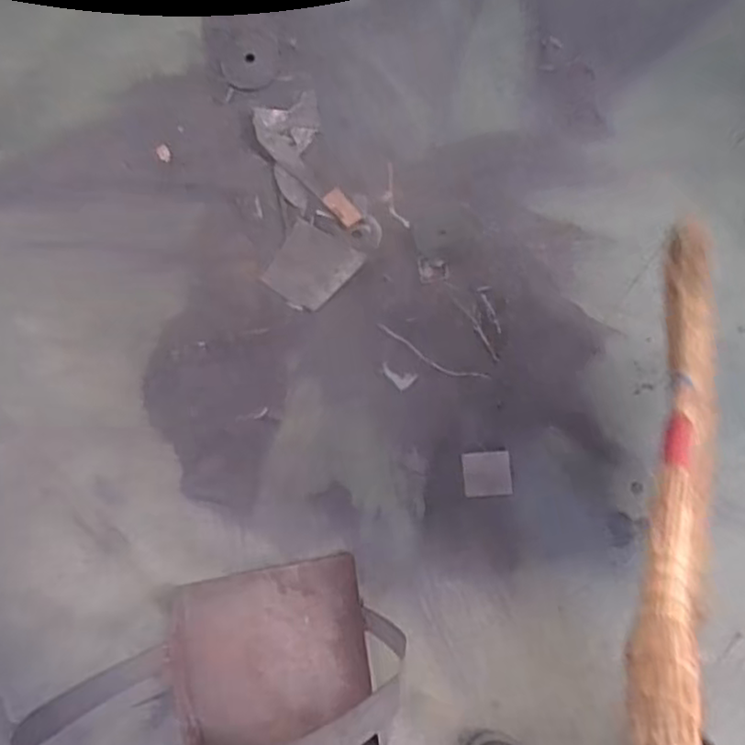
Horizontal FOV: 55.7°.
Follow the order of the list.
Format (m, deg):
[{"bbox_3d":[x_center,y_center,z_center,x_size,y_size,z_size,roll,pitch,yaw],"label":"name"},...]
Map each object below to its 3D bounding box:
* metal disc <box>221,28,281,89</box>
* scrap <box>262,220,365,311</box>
[{"bbox_3d":[-0.190,-0.487,1.094,0.088,0.010,0.092,0,82,3],"label":"metal disc"},{"bbox_3d":[-0.089,-0.155,1.045,0.113,0.010,0.112,30,85,7],"label":"scrap"}]

